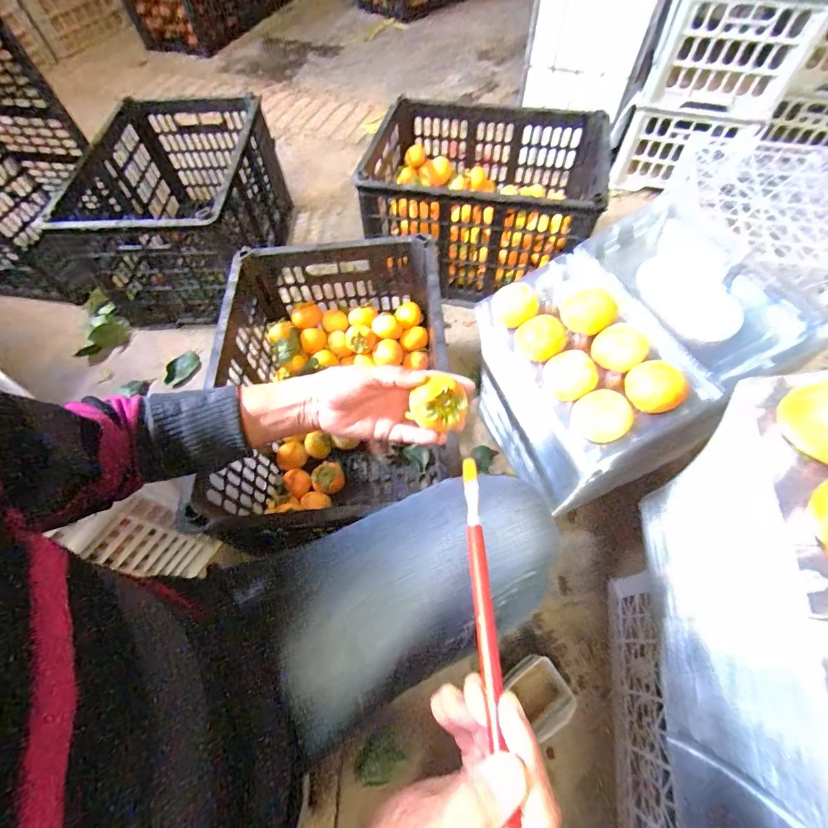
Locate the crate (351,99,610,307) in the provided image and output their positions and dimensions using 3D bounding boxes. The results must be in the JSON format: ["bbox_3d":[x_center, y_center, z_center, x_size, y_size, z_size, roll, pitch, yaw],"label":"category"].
[{"bbox_3d":[0.151,-0.481,0.923,0.468,0.260,0.337,8,61,7],"label":"crate"}]

